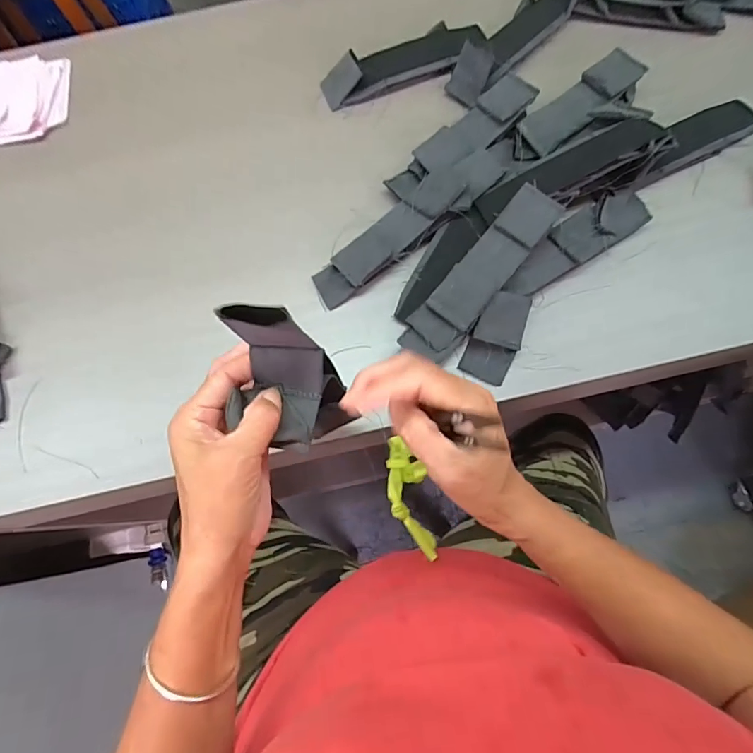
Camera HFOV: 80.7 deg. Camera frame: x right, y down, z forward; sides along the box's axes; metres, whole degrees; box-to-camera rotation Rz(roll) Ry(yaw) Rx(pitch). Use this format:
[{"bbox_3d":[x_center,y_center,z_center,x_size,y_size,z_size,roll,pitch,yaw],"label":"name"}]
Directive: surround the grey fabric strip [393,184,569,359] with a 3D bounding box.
[{"bbox_3d":[0.100,-0.095,0.417,0.049,0.009,0.193,41,89,8],"label":"grey fabric strip"}]

